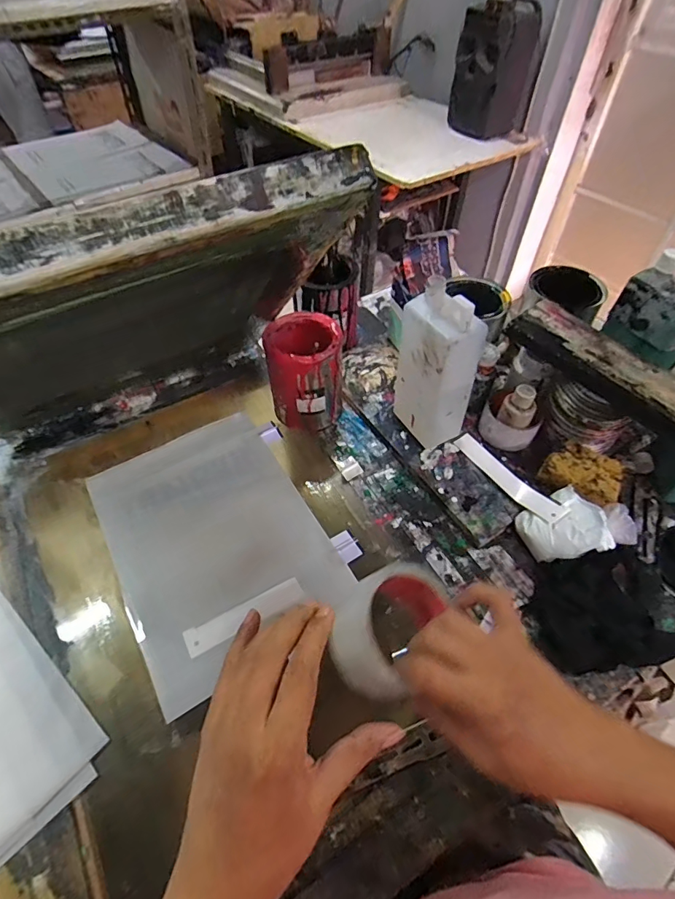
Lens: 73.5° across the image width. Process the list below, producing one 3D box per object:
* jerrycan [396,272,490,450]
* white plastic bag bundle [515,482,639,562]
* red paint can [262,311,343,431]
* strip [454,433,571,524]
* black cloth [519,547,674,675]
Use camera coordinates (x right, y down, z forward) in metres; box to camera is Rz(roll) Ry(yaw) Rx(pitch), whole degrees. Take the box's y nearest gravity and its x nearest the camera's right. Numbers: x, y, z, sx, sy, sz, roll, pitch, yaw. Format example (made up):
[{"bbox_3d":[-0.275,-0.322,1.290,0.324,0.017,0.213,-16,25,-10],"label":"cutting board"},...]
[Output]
[{"bbox_3d":[0.131,-0.107,0.600,0.061,0.207,0.103,-27,56,-21],"label":"jerrycan"},{"bbox_3d":[0.291,0.094,0.559,0.109,0.048,0.094,-19,54,-15],"label":"white plastic bag bundle"},{"bbox_3d":[-0.048,-0.111,0.676,0.101,0.148,0.103,0,51,0],"label":"red paint can"},{"bbox_3d":[0.231,0.036,0.618,0.031,0.026,0.173,-26,56,-20],"label":"strip"},{"bbox_3d":[0.306,0.178,0.512,0.159,0.035,0.118,-7,51,-6],"label":"black cloth"}]

